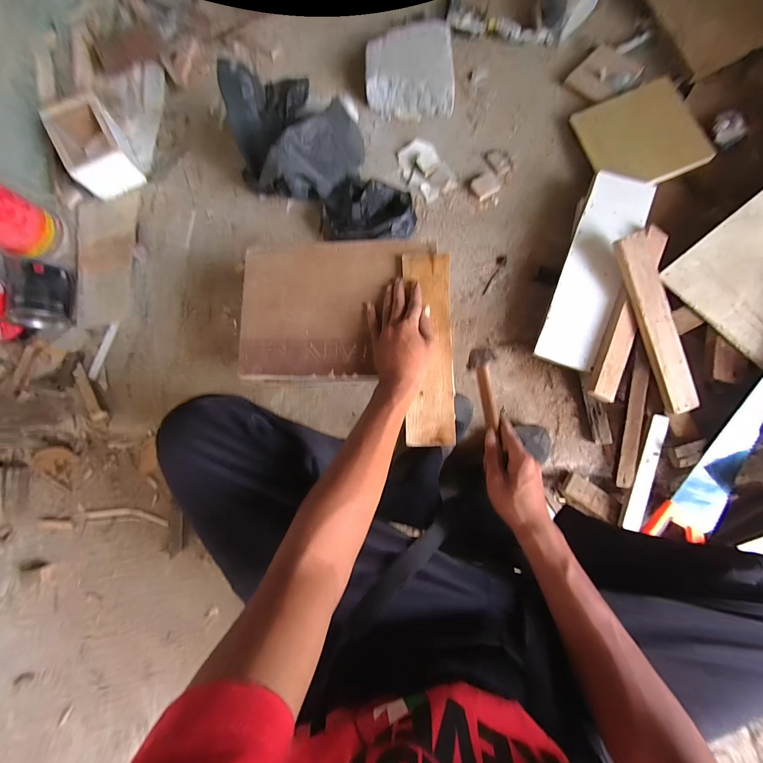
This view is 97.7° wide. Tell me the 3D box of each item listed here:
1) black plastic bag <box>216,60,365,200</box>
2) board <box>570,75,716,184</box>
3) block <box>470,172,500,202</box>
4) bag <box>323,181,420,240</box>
[{"bbox_3d":[-0.177,-0.507,0.680,0.220,0.201,0.209,28,85,8],"label":"black plastic bag"},{"bbox_3d":[0.558,-0.530,0.724,0.193,0.011,0.233,-19,79,20],"label":"board"},{"bbox_3d":[0.240,-0.445,0.759,0.059,0.016,0.048,-31,82,2],"label":"block"},{"bbox_3d":[-0.031,-0.378,0.754,0.211,0.061,0.134,3,85,6],"label":"bag"}]

